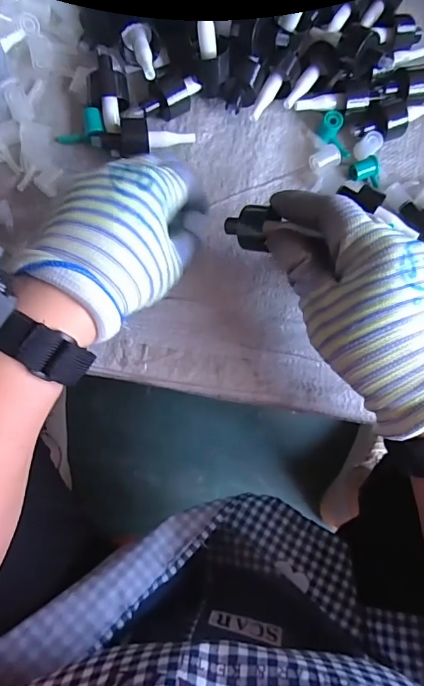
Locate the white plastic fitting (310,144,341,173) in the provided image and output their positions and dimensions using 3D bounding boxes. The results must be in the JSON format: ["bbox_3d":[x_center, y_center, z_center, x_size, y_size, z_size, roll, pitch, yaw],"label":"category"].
[{"bbox_3d":[0.094,-0.153,0.365,0.024,0.014,0.021,-21,87,-8],"label":"white plastic fitting"}]

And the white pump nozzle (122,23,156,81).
[{"bbox_3d":[-0.050,-0.210,0.320,0.019,0.014,0.048,-14,69,-8],"label":"white pump nozzle"}]

